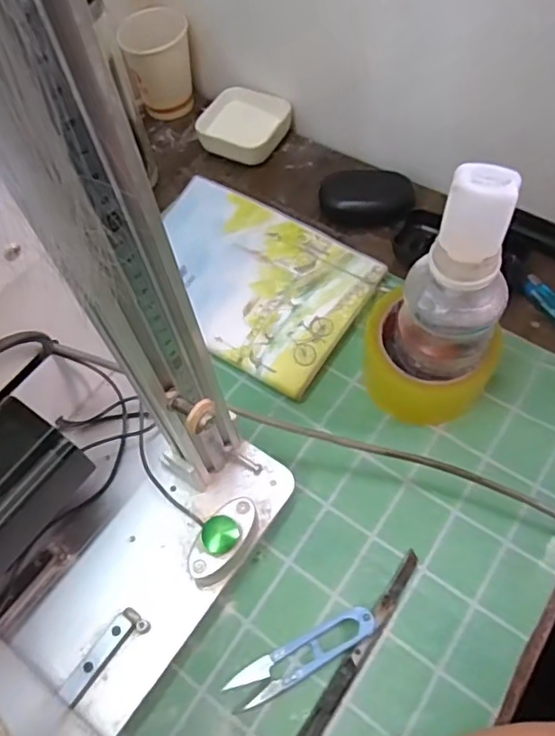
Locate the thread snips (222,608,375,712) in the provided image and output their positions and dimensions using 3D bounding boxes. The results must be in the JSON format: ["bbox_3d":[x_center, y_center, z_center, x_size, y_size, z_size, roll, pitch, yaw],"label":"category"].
[{"bbox_3d":[0.016,0.182,0.370,0.099,0.011,0.023,-26,62,-10],"label":"thread snips"}]

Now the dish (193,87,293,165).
[{"bbox_3d":[-0.034,-0.253,0.606,0.091,0.027,0.088,30,67,19],"label":"dish"}]

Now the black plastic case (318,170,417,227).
[{"bbox_3d":[0.083,-0.158,0.545,0.086,0.028,0.042,3,61,6],"label":"black plastic case"}]

